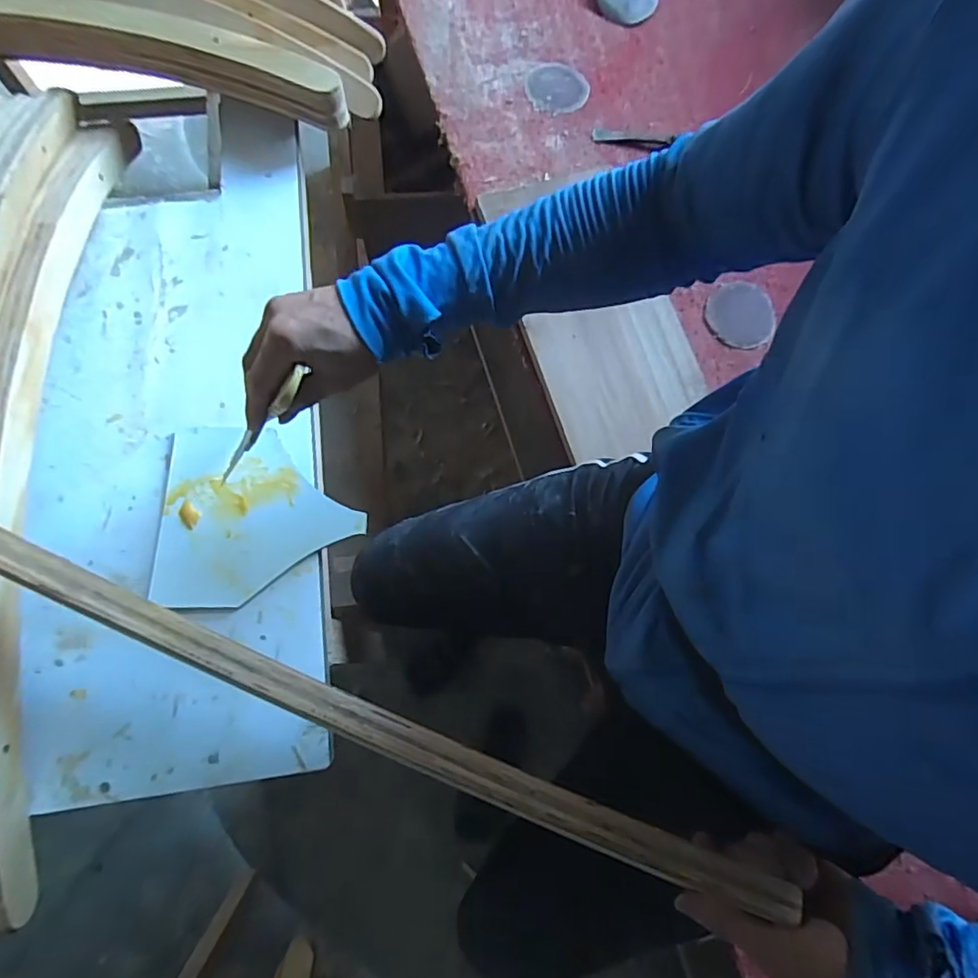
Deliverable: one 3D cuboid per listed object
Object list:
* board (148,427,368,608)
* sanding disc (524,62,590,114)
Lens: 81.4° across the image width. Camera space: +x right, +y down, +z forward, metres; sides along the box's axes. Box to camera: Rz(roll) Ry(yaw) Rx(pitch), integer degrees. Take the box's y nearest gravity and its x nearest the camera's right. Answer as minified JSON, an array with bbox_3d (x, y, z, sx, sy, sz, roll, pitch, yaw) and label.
[{"bbox_3d":[-0.225,0.022,0.564,0.192,0.010,0.177,-3,74,-2],"label":"board"},{"bbox_3d":[0.100,-0.599,0.847,0.091,0.004,0.092,0,74,-1],"label":"sanding disc"}]

